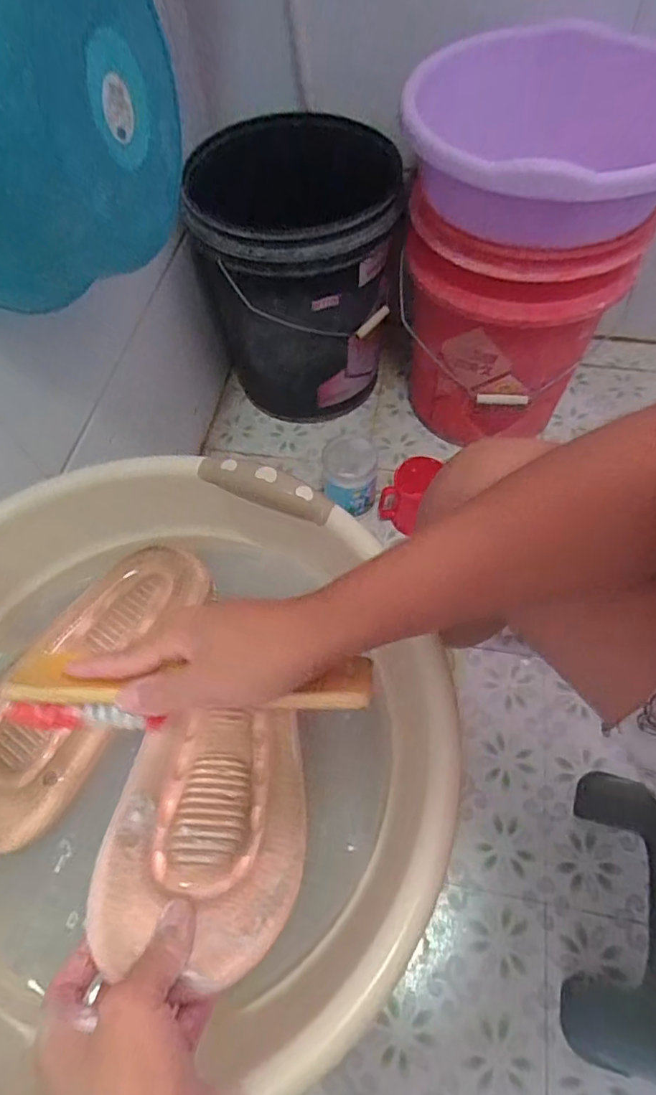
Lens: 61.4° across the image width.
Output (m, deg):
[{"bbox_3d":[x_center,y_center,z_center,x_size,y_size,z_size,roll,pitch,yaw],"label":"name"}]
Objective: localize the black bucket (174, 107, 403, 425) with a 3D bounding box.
[{"bbox_3d":[-0.045,-0.469,0.957,0.314,0.370,0.364,-3,61,3],"label":"black bucket"}]

